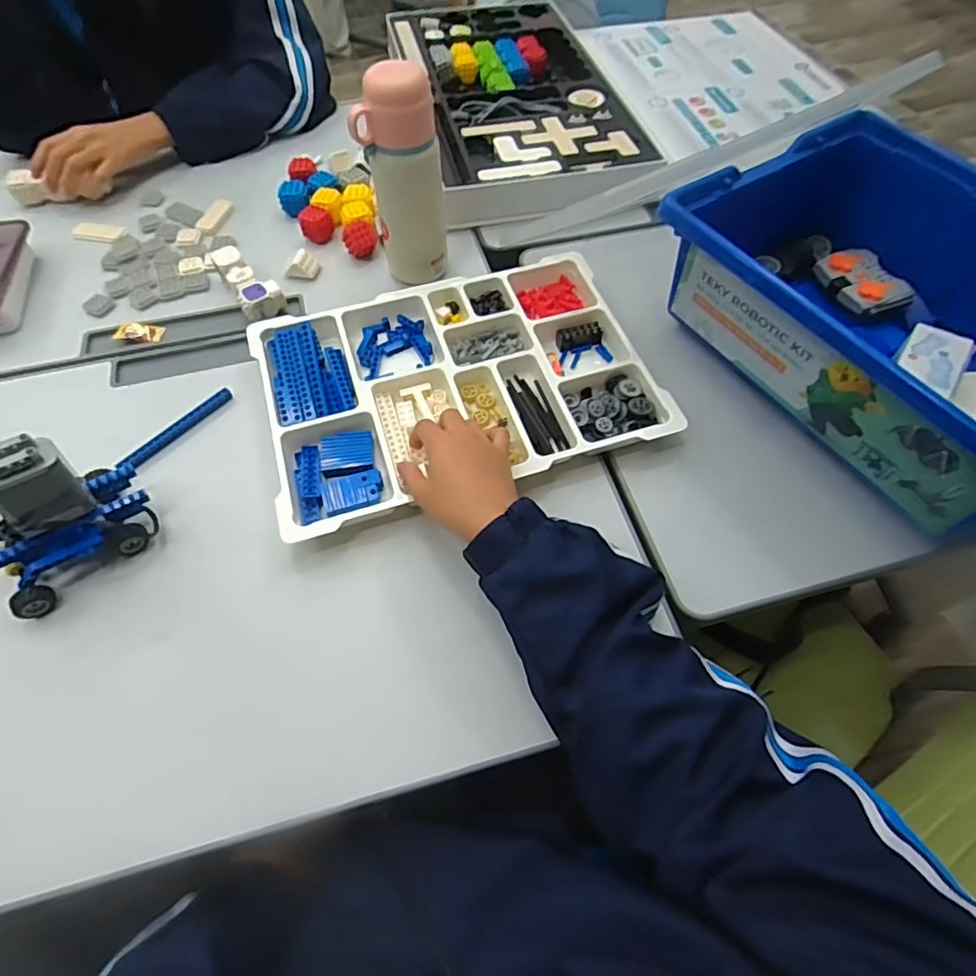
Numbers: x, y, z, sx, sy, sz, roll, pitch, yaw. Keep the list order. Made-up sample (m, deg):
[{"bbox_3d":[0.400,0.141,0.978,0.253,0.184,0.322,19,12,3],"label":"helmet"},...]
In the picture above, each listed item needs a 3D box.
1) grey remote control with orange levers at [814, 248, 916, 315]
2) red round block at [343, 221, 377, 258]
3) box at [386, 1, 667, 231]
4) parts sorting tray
[{"bbox_3d":[0.413,-0.229,0.626,0.078,0.020,0.086,-20,61,-11],"label":"grey remote control with orange levers"},{"bbox_3d":[-0.156,-0.306,0.692,0.040,0.035,0.031,-11,60,-7],"label":"red round block"},{"bbox_3d":[0.032,-0.579,0.831,0.294,0.042,0.544,-12,60,-7],"label":"box"},{"bbox_3d":[-0.033,-0.108,0.569,0.368,0.031,0.255,-17,61,-10],"label":"parts sorting tray"}]

